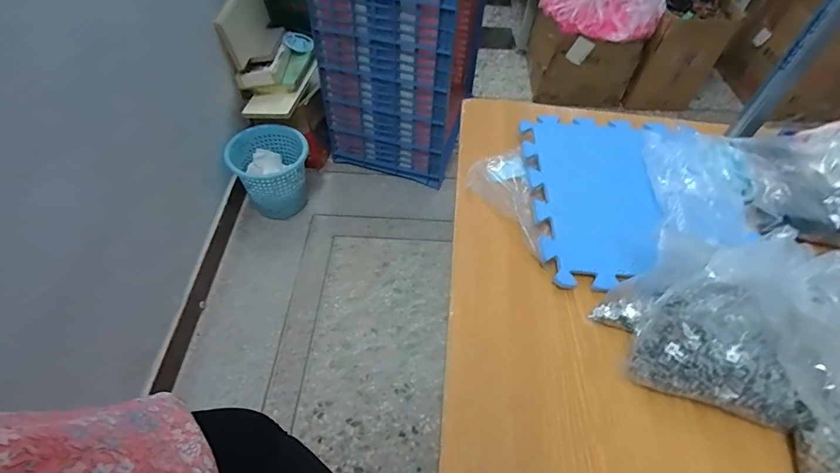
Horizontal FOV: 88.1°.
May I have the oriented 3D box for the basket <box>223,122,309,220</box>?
[{"bbox_3d":[-0.526,-0.238,1.566,0.248,0.223,0.290,-34,62,-25],"label":"basket"}]

